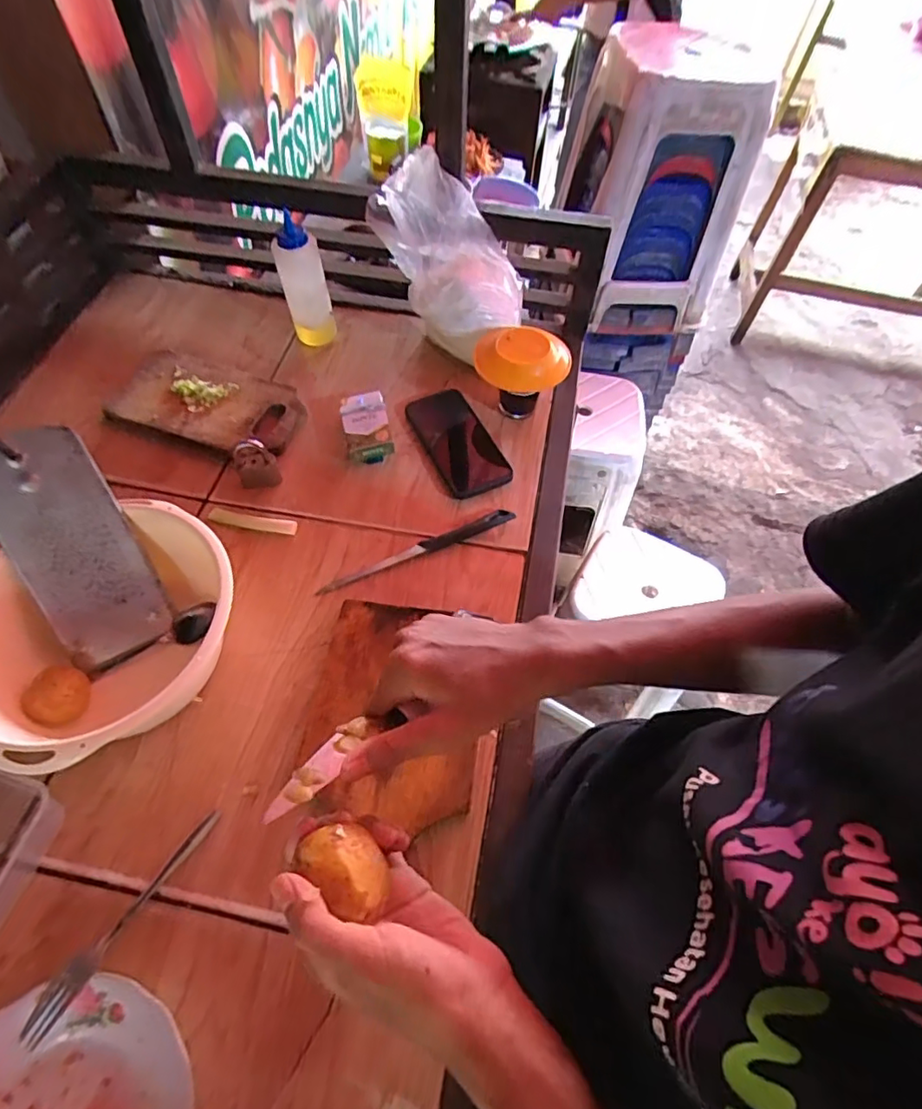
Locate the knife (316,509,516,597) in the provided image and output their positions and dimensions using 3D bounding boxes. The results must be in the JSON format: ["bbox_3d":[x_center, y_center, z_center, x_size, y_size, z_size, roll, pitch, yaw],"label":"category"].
[{"bbox_3d":[-0.050,-0.009,0.648,0.238,0.018,0.022,-20,60,-14],"label":"knife"}]

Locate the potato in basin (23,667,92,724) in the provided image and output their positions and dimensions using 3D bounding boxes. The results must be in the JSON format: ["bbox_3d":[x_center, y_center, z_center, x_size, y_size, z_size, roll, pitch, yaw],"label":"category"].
[{"bbox_3d":[-0.377,0.137,0.535,0.050,0.044,0.052,19,59,11],"label":"potato in basin"}]

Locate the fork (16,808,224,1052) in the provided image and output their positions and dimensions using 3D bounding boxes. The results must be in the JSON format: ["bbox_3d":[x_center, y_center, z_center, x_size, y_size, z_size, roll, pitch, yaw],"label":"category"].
[{"bbox_3d":[-0.265,0.290,0.455,0.021,0.021,0.175,25,46,14],"label":"fork"}]

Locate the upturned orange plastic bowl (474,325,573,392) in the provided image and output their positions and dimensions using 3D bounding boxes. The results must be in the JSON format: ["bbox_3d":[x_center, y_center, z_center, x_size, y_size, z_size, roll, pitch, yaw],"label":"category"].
[{"bbox_3d":[0.078,-0.254,0.707,0.120,0.025,0.117,7,58,3],"label":"upturned orange plastic bowl"}]

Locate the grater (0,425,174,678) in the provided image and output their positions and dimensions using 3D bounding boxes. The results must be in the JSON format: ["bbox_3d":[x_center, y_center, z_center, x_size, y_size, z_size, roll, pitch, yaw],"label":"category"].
[{"bbox_3d":[-0.380,-0.003,0.553,0.105,0.235,0.016,-25,16,-16],"label":"grater"}]

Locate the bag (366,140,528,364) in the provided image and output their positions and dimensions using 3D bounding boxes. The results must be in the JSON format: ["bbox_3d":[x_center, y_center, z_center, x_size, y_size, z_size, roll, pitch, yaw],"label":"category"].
[{"bbox_3d":[-0.020,-0.384,0.747,0.206,0.188,0.130,2,57,-2],"label":"bag"}]

